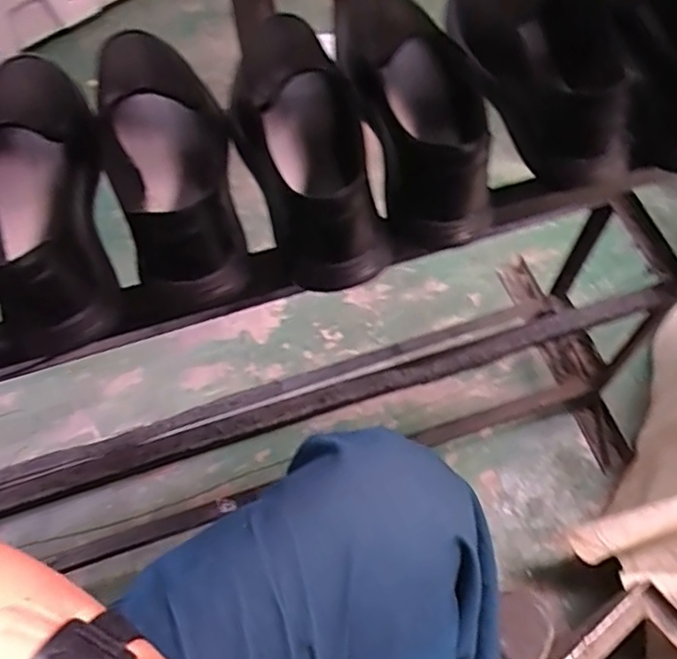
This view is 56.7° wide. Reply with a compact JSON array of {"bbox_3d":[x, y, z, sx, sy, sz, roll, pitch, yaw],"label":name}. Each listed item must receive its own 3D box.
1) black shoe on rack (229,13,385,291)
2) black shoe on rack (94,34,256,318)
[{"bbox_3d":[-0.028,-0.147,0.511,0.099,0.081,0.232,-14,61,-7],"label":"black shoe on rack"},{"bbox_3d":[-0.135,-0.133,0.519,0.105,0.099,0.236,-20,62,-10],"label":"black shoe on rack"}]

